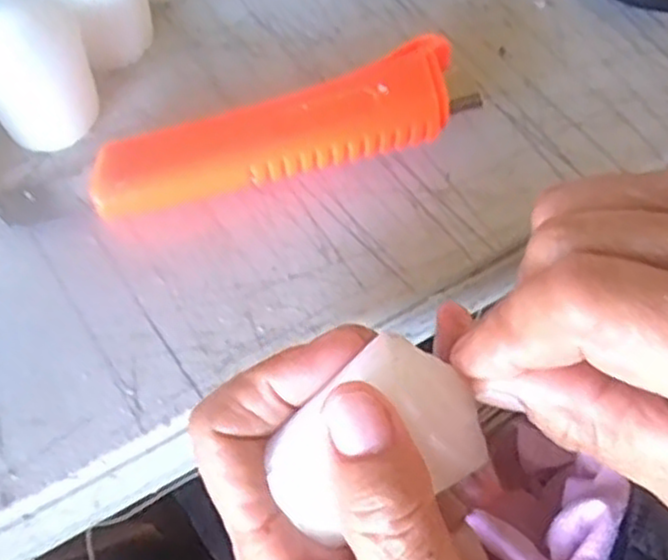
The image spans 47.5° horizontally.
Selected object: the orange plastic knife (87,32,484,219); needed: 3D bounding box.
[{"bbox_3d":[-0.018,-0.048,0.262,0.128,0.024,0.033,-19,68,-10],"label":"orange plastic knife"}]

